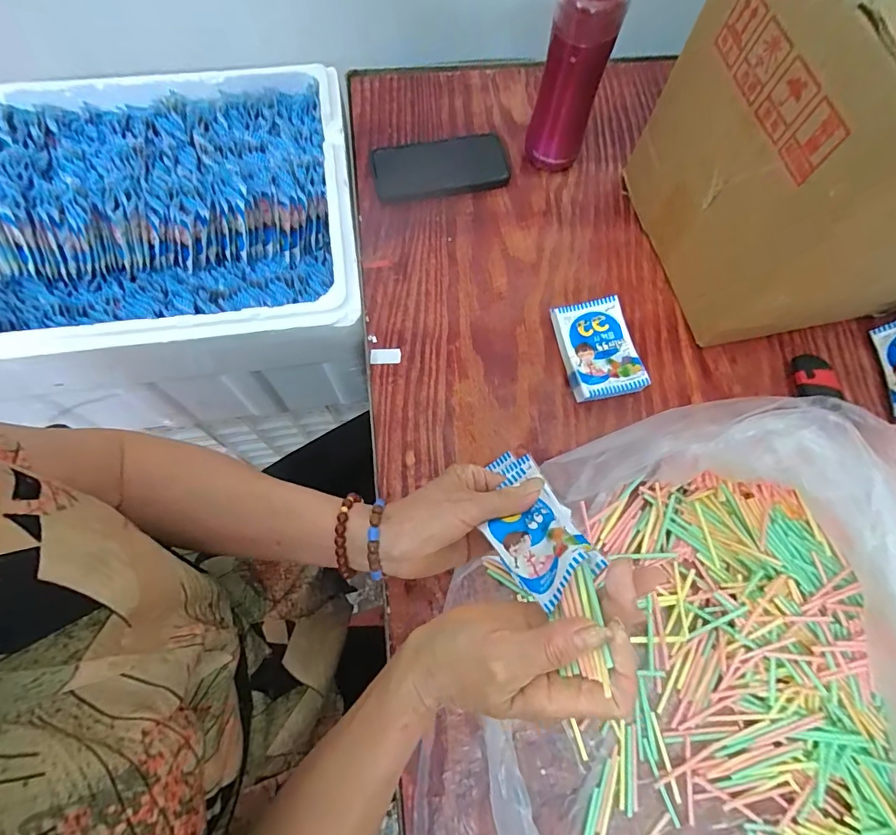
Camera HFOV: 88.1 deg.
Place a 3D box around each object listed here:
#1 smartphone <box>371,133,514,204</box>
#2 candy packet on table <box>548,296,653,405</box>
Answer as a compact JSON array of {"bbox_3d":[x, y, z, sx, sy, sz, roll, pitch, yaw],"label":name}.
[{"bbox_3d":[-0.008,-0.314,0.581,0.166,0.012,0.083,-12,71,-6],"label":"smartphone"},{"bbox_3d":[0.157,-0.070,0.489,0.072,0.029,0.106,-12,71,-6],"label":"candy packet on table"}]

